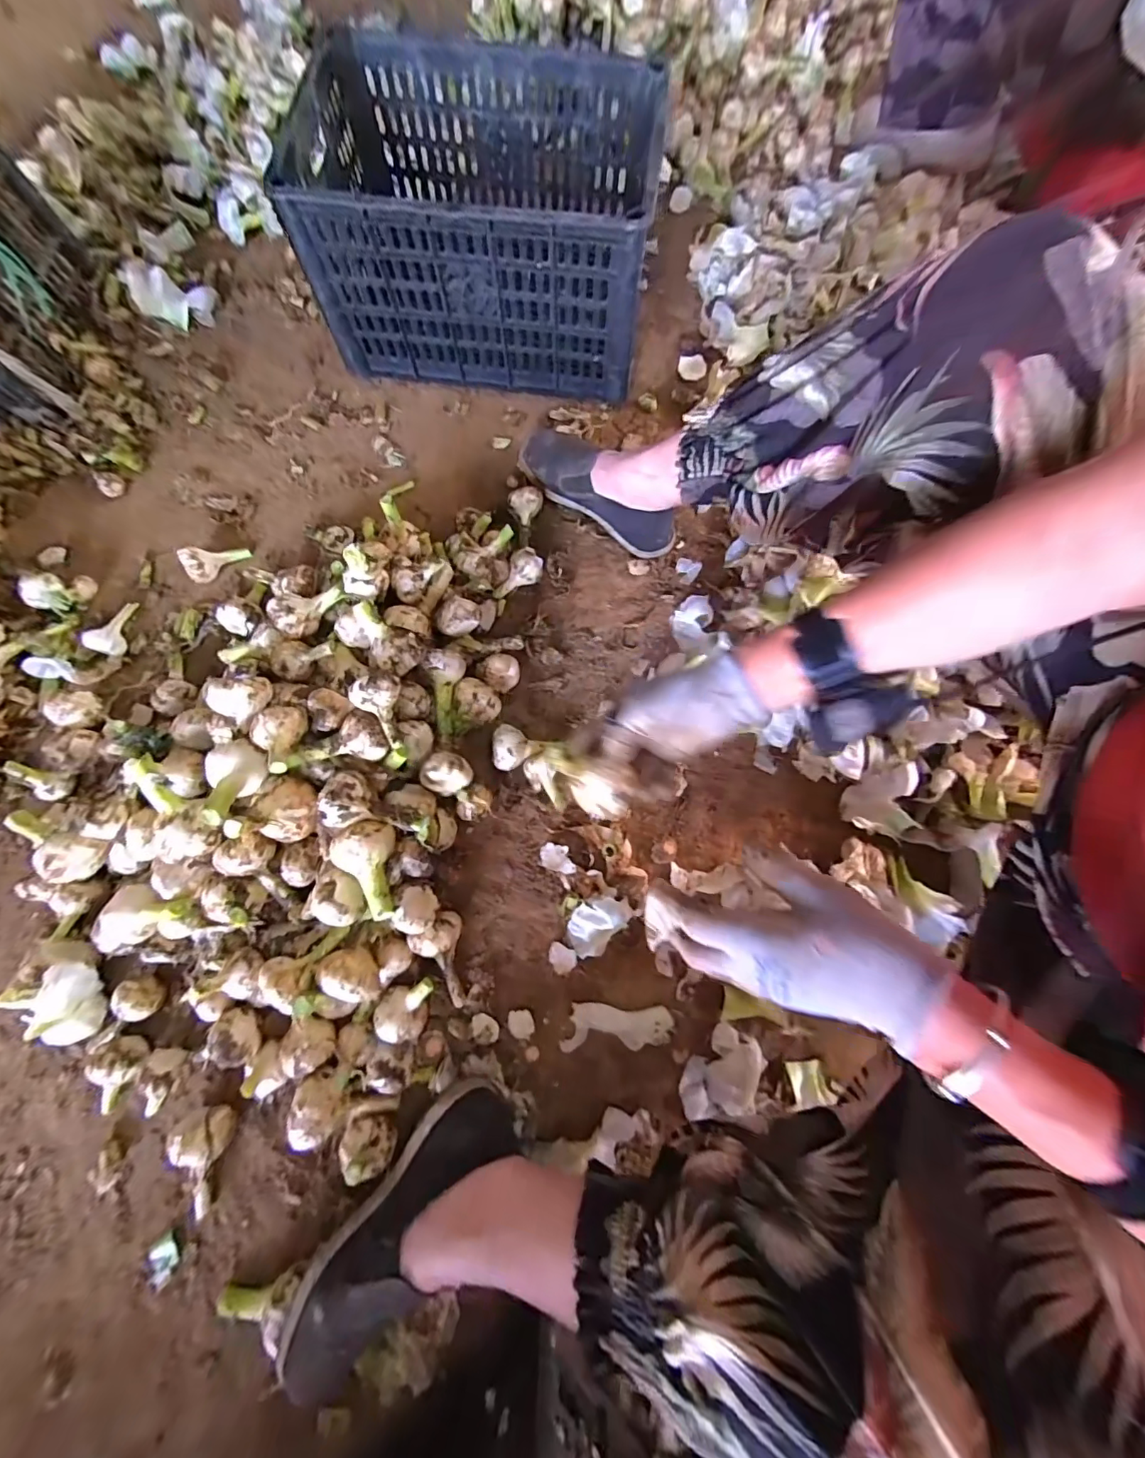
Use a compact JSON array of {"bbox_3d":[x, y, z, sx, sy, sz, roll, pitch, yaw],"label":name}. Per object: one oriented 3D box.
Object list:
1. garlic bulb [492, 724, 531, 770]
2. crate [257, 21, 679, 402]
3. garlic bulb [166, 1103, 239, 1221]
[{"bbox_3d":[-0.075,0.024,0.618,0.042,0.050,0.055,0,76,-1],"label":"garlic bulb"},{"bbox_3d":[-0.116,-0.704,0.692,0.445,0.203,0.324,7,75,-1],"label":"crate"},{"bbox_3d":[-0.364,0.434,0.504,0.051,0.049,0.095,-14,77,-6],"label":"garlic bulb"}]

